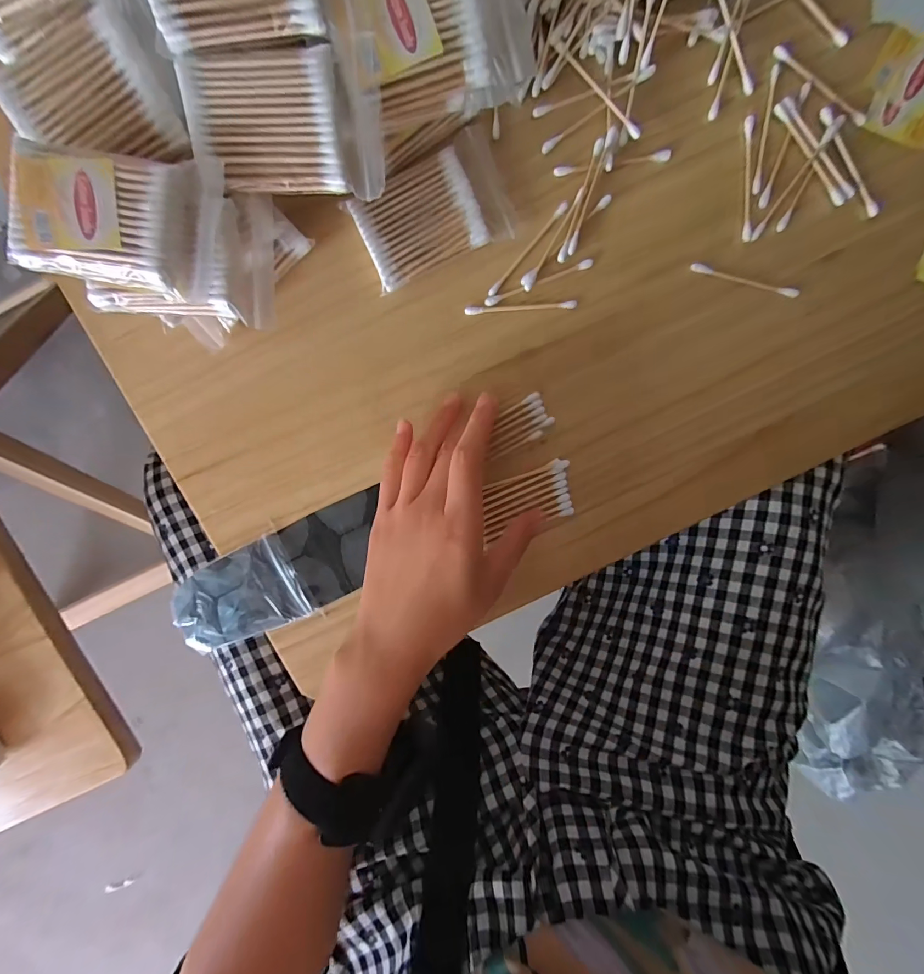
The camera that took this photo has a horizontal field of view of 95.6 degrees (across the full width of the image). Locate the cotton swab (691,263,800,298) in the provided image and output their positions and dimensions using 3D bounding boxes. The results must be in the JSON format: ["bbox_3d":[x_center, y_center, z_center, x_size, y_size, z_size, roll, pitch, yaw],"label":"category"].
[{"bbox_3d":[0.184,-0.134,0.273,0.073,0.006,0.006,13,97,-1],"label":"cotton swab"}]

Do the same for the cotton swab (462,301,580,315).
[{"bbox_3d":[0.038,-0.116,0.270,0.072,0.004,0.005,-4,97,2],"label":"cotton swab"}]

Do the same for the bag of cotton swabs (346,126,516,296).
[{"bbox_3d":[-0.017,-0.169,0.255,0.092,0.013,0.062,-23,96,4],"label":"bag of cotton swabs"}]

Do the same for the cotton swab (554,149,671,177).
[{"bbox_3d":[0.094,-0.200,0.258,0.072,0.004,0.007,-9,97,2],"label":"cotton swab"}]

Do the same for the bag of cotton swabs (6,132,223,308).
[{"bbox_3d":[-0.160,-0.127,0.196,0.083,0.015,0.062,11,97,0],"label":"bag of cotton swabs"}]

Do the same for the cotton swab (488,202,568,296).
[{"bbox_3d":[0.042,-0.150,0.263,0.006,0.004,0.071,41,96,-4],"label":"cotton swab"}]

